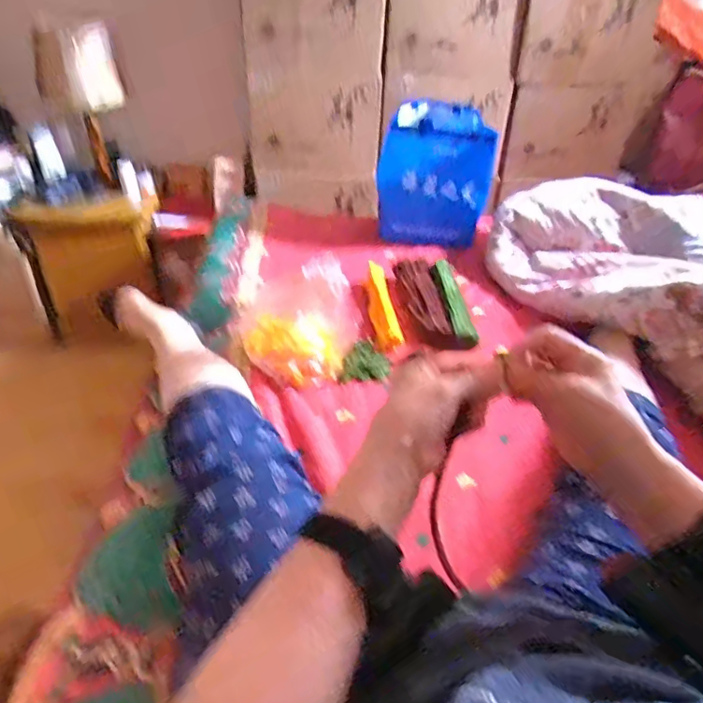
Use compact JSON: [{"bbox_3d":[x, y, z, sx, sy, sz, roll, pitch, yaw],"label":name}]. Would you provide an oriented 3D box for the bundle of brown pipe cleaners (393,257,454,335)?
[{"bbox_3d":[0.143,-0.122,1.079,0.077,0.034,0.283,0,34,-4],"label":"bundle of brown pipe cleaners"}]

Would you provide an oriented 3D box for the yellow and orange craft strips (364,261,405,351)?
[{"bbox_3d":[0.058,-0.101,1.077,0.053,0.042,0.288,-2,34,-7],"label":"yellow and orange craft strips"}]

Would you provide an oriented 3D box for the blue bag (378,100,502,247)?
[{"bbox_3d":[0.203,-0.426,1.276,0.262,0.282,0.122,21,38,26],"label":"blue bag"}]

